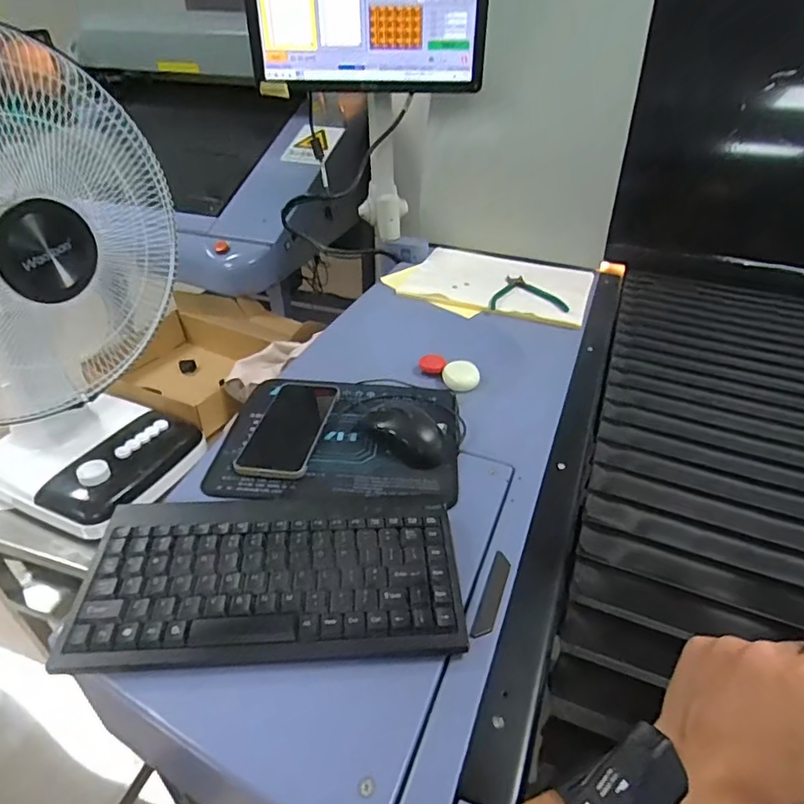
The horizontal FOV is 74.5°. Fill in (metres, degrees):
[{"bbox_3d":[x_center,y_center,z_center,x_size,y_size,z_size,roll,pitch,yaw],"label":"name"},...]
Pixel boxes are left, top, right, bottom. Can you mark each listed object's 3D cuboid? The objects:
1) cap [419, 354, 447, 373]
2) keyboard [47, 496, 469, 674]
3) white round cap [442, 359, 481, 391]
[{"bbox_3d":[0.045,-0.058,0.769,0.039,0.012,0.039,0,54,0],"label":"cap"},{"bbox_3d":[-0.103,0.137,0.429,0.291,0.022,0.150,-2,36,-5],"label":"keyboard"},{"bbox_3d":[0.083,-0.037,0.738,0.049,0.017,0.052,1,36,-1],"label":"white round cap"}]

